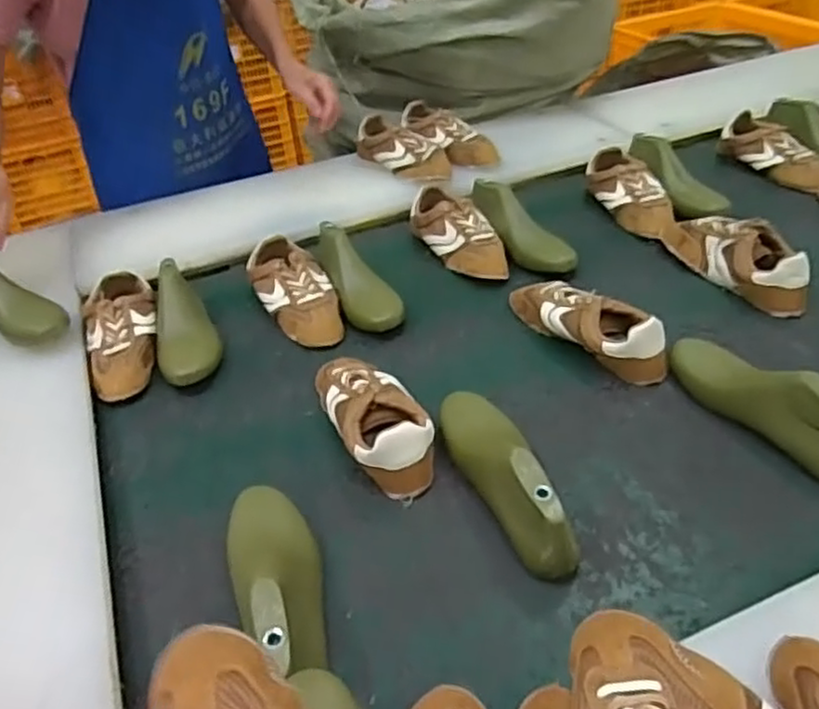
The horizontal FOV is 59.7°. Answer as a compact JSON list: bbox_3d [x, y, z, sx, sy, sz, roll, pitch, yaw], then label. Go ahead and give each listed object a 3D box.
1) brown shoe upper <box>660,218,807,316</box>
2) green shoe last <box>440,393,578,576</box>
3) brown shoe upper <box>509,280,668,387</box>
[{"bbox_3d":[0.464,-0.137,1.008,0.088,0.085,0.230,-20,39,-13],"label":"brown shoe upper"},{"bbox_3d":[0.096,0.109,0.719,0.074,0.087,0.243,-17,38,-10],"label":"green shoe last"},{"bbox_3d":[0.216,-0.041,0.917,0.074,0.066,0.243,-31,42,-26],"label":"brown shoe upper"}]

